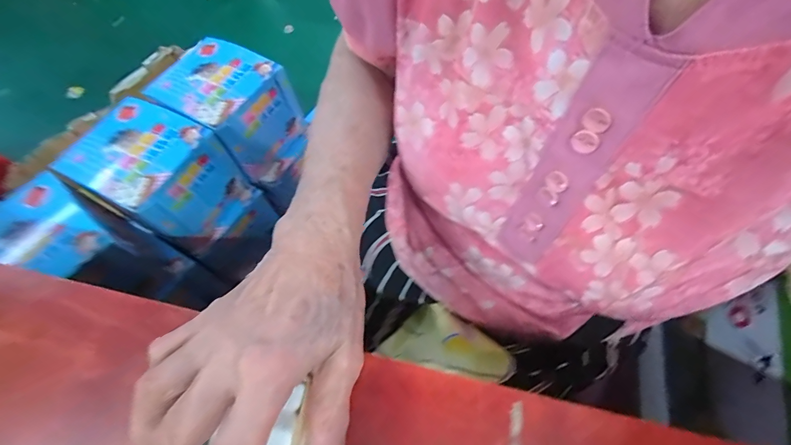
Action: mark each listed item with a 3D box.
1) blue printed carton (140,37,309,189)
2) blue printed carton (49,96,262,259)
[{"bbox_3d":[-0.267,-0.185,0.607,0.180,0.142,0.146,29,68,17],"label":"blue printed carton"},{"bbox_3d":[-0.347,-0.069,0.550,0.174,0.142,0.144,23,67,15],"label":"blue printed carton"}]

